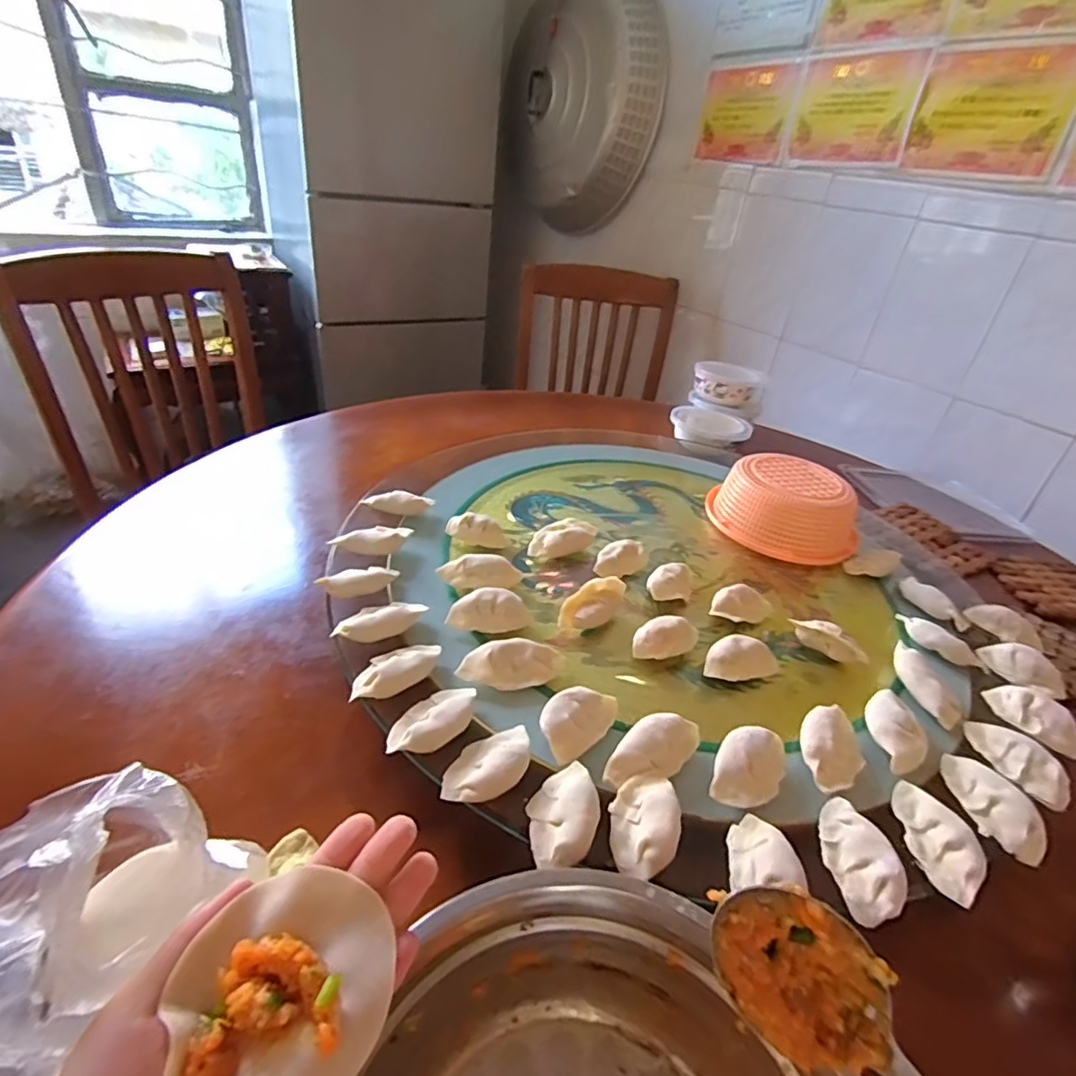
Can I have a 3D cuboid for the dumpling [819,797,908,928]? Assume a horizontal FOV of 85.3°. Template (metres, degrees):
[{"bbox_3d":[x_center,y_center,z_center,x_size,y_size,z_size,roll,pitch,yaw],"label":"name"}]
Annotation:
[{"bbox_3d":[0.192,0.190,0.354,0.035,0.021,0.070,3,33,-8],"label":"dumpling"}]

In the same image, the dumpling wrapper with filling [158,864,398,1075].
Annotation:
[{"bbox_3d":[-0.091,0.161,0.207,0.069,0.020,0.072,6,33,-4],"label":"dumpling wrapper with filling"}]

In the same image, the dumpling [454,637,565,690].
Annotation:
[{"bbox_3d":[-0.019,0.096,0.449,0.082,0.019,0.034,-5,35,-19],"label":"dumpling"}]

